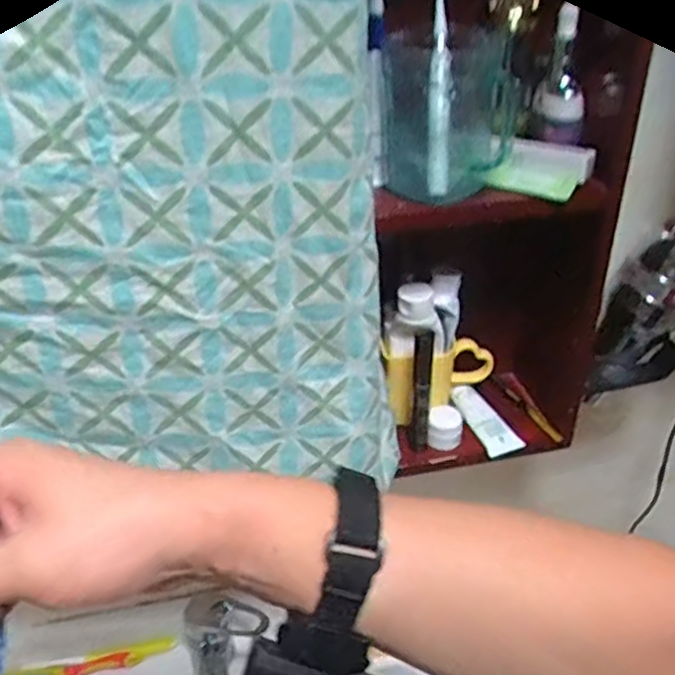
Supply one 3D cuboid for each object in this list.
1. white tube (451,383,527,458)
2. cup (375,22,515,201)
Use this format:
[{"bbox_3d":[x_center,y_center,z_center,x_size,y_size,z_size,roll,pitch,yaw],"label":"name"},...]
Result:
[{"bbox_3d":[0.155,0.082,0.707,0.034,0.032,0.093,-15,35,-19],"label":"white tube"},{"bbox_3d":[0.085,-0.181,0.545,0.103,0.111,0.095,3,33,8],"label":"cup"}]

